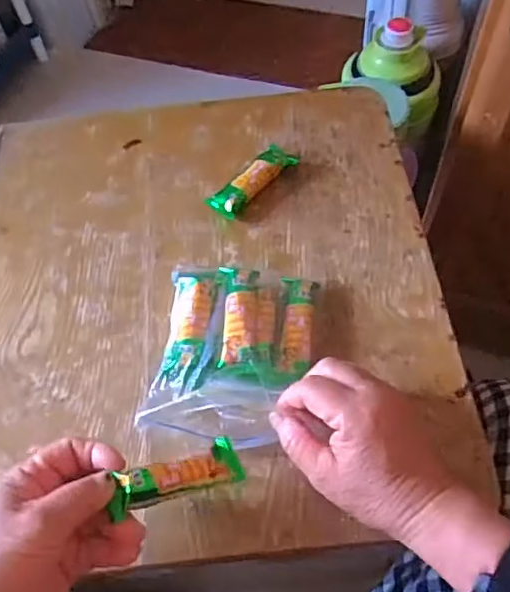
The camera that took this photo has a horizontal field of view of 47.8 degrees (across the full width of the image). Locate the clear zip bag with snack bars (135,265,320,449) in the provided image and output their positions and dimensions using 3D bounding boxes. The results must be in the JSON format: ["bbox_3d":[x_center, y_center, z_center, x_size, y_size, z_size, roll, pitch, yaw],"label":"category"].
[{"bbox_3d":[-0.014,0.036,0.431,0.109,0.040,0.138,5,60,7],"label":"clear zip bag with snack bars"}]

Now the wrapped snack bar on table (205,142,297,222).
[{"bbox_3d":[-0.002,-0.104,0.523,0.027,0.019,0.092,37,69,22],"label":"wrapped snack bar on table"}]

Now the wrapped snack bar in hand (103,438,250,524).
[{"bbox_3d":[-0.045,0.111,0.358,0.087,0.019,0.030,-7,52,-39],"label":"wrapped snack bar in hand"}]

